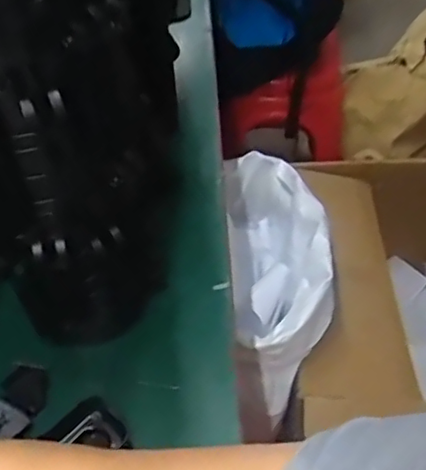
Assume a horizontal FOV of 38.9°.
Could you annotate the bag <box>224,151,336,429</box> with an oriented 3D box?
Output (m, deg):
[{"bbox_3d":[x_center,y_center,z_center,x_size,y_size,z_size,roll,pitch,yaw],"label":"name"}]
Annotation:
[{"bbox_3d":[0.103,0.045,0.964,0.139,0.159,0.430,-1,47,-1],"label":"bag"}]

